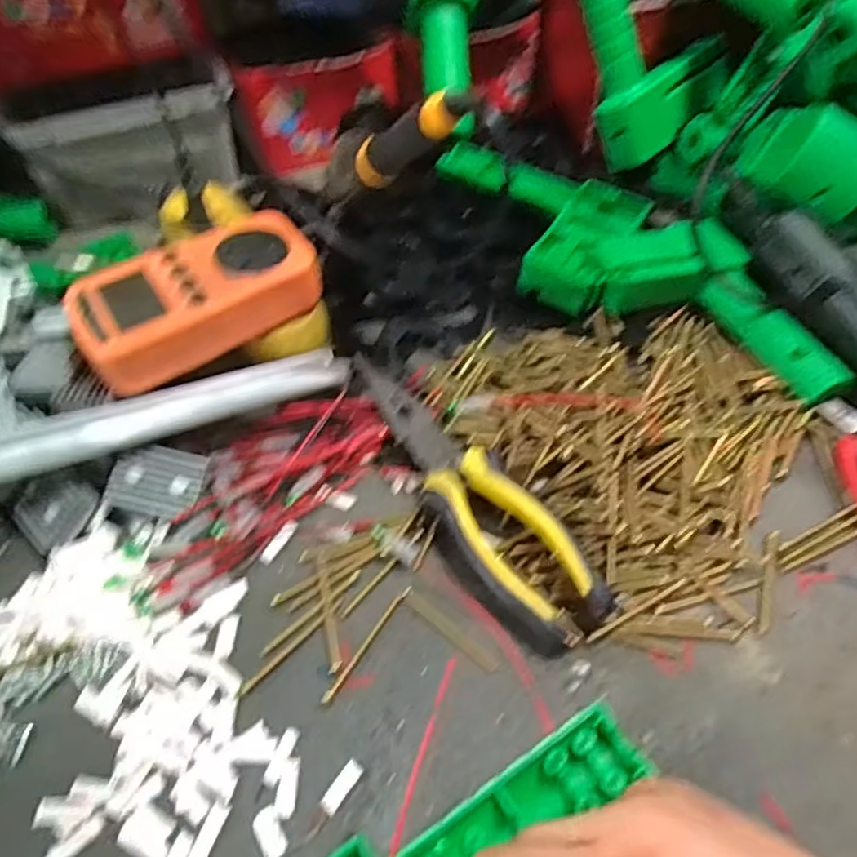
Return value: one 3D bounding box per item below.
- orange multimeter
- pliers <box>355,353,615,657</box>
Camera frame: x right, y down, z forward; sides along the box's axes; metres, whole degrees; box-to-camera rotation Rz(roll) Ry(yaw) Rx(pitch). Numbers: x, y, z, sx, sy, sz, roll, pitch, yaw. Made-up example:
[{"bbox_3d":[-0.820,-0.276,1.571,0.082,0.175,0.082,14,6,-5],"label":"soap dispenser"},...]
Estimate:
[{"bbox_3d":[-0.127,-0.074,0.358,0.129,0.033,0.072,-25,56,-17],"label":"orange multimeter"},{"bbox_3d":[0.012,0.029,0.320,0.043,0.024,0.183,-33,59,-22],"label":"pliers"}]

